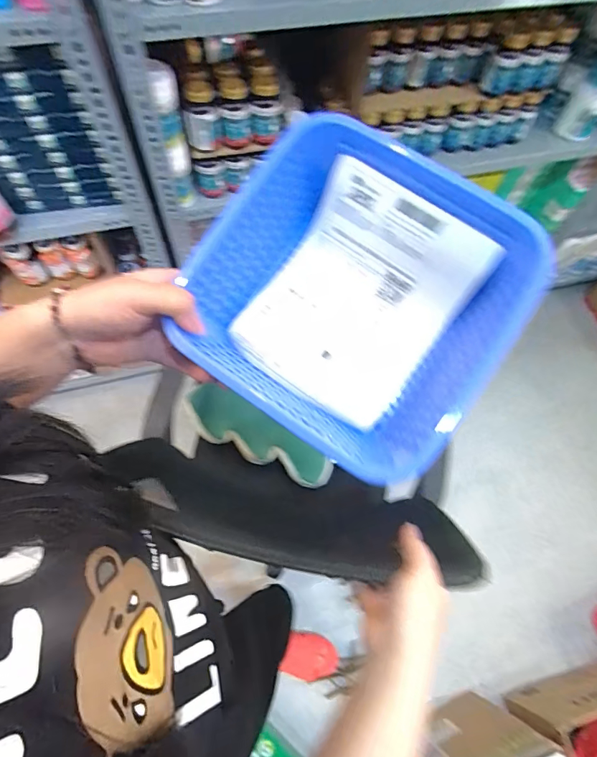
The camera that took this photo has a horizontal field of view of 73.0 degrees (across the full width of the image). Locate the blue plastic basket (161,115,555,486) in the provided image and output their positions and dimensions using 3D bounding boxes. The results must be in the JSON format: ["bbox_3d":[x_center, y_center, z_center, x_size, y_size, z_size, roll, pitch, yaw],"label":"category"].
[{"bbox_3d":[0.044,-0.065,0.330,0.227,0.089,0.219,30,82,8],"label":"blue plastic basket"}]

